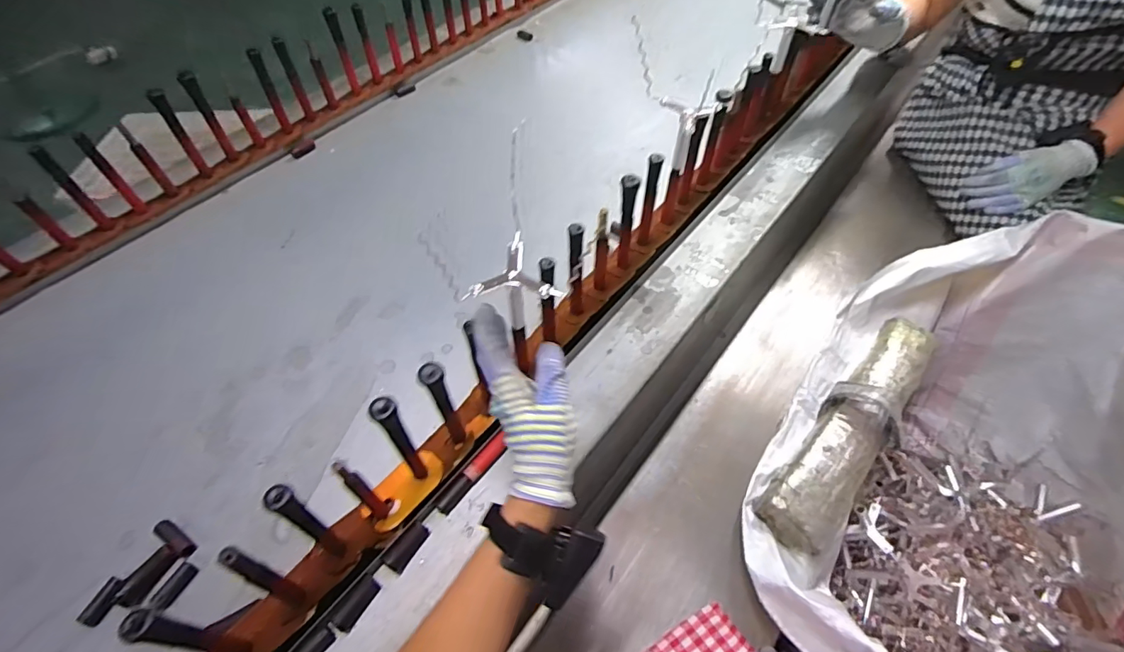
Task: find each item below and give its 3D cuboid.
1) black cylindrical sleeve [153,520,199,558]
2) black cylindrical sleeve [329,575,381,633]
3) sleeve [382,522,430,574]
[{"bbox_3d":[-0.392,0.216,0.515,0.048,0.012,0.017,27,62,19],"label":"black cylindrical sleeve"},{"bbox_3d":[-0.192,0.262,0.480,0.019,0.014,0.048,32,63,21],"label":"black cylindrical sleeve"},{"bbox_3d":[-0.154,0.220,0.508,0.019,0.014,0.048,28,62,19],"label":"sleeve"}]

